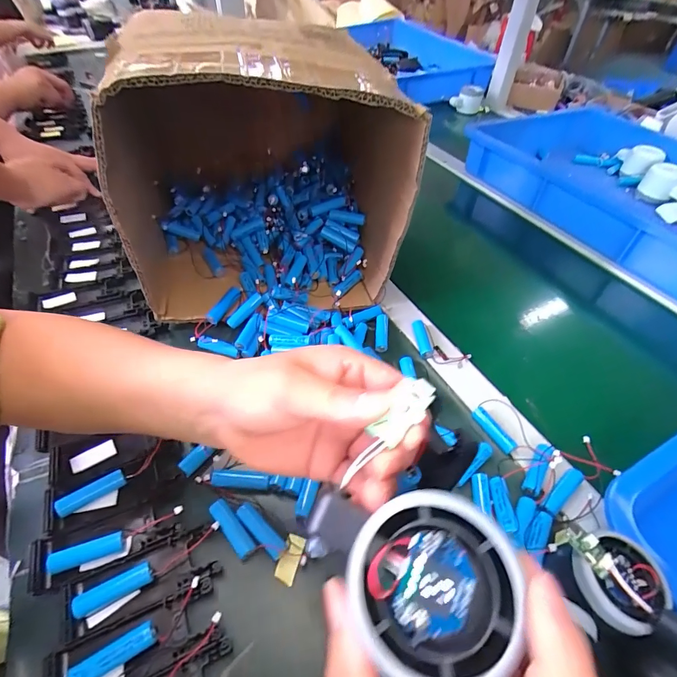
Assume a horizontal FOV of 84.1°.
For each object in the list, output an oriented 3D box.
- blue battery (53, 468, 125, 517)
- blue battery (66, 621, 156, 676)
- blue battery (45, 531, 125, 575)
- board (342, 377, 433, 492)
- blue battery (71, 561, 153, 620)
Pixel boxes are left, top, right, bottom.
[{"bbox_3d":[-0.203,0.127,0.309,0.049,0.017,0.011,-28,55,-24],"label":"blue battery"},{"bbox_3d":[-0.145,0.206,0.243,0.049,0.013,0.014,-23,53,-21],"label":"blue battery"},{"bbox_3d":[-0.187,0.161,0.282,0.050,0.016,0.013,-14,51,-14],"label":"blue battery"},{"bbox_3d":[0.021,0.041,0.161,0.013,0.010,0.055,39,91,29],"label":"board"},{"bbox_3d":[-0.160,0.179,0.268,0.049,0.014,0.012,-21,53,-19],"label":"blue battery"}]

